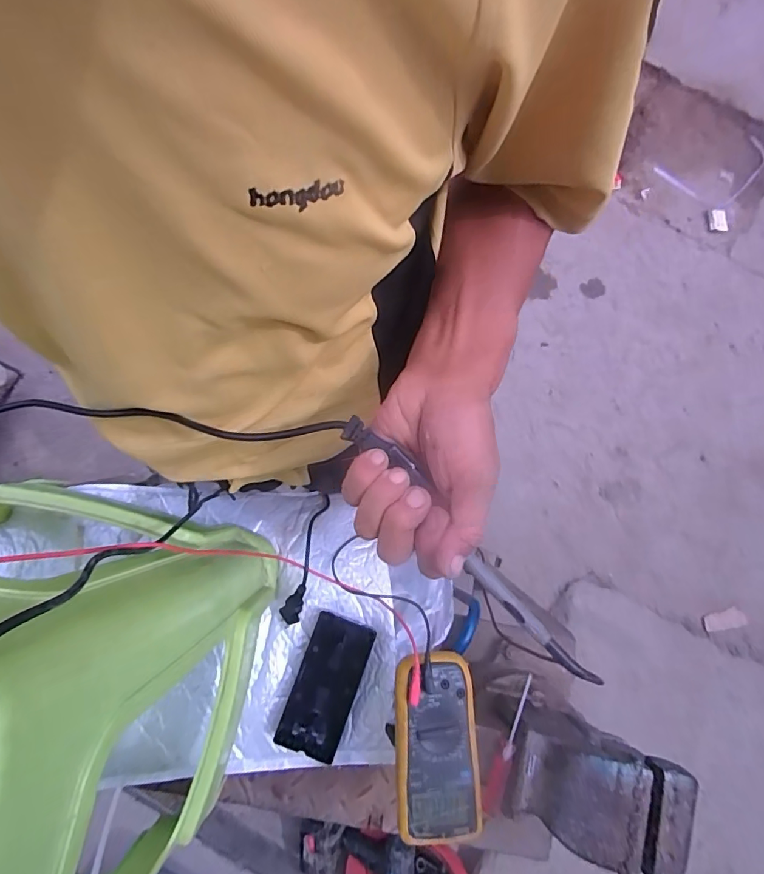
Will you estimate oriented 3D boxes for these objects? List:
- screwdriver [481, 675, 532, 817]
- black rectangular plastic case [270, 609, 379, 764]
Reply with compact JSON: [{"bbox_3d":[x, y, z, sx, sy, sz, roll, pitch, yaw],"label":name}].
[{"bbox_3d":[0.142,0.340,0.528,0.019,0.019,0.147,20,77,2],"label":"screwdriver"},{"bbox_3d":[-0.072,0.317,0.614,0.078,0.011,0.160,20,71,3],"label":"black rectangular plastic case"}]

